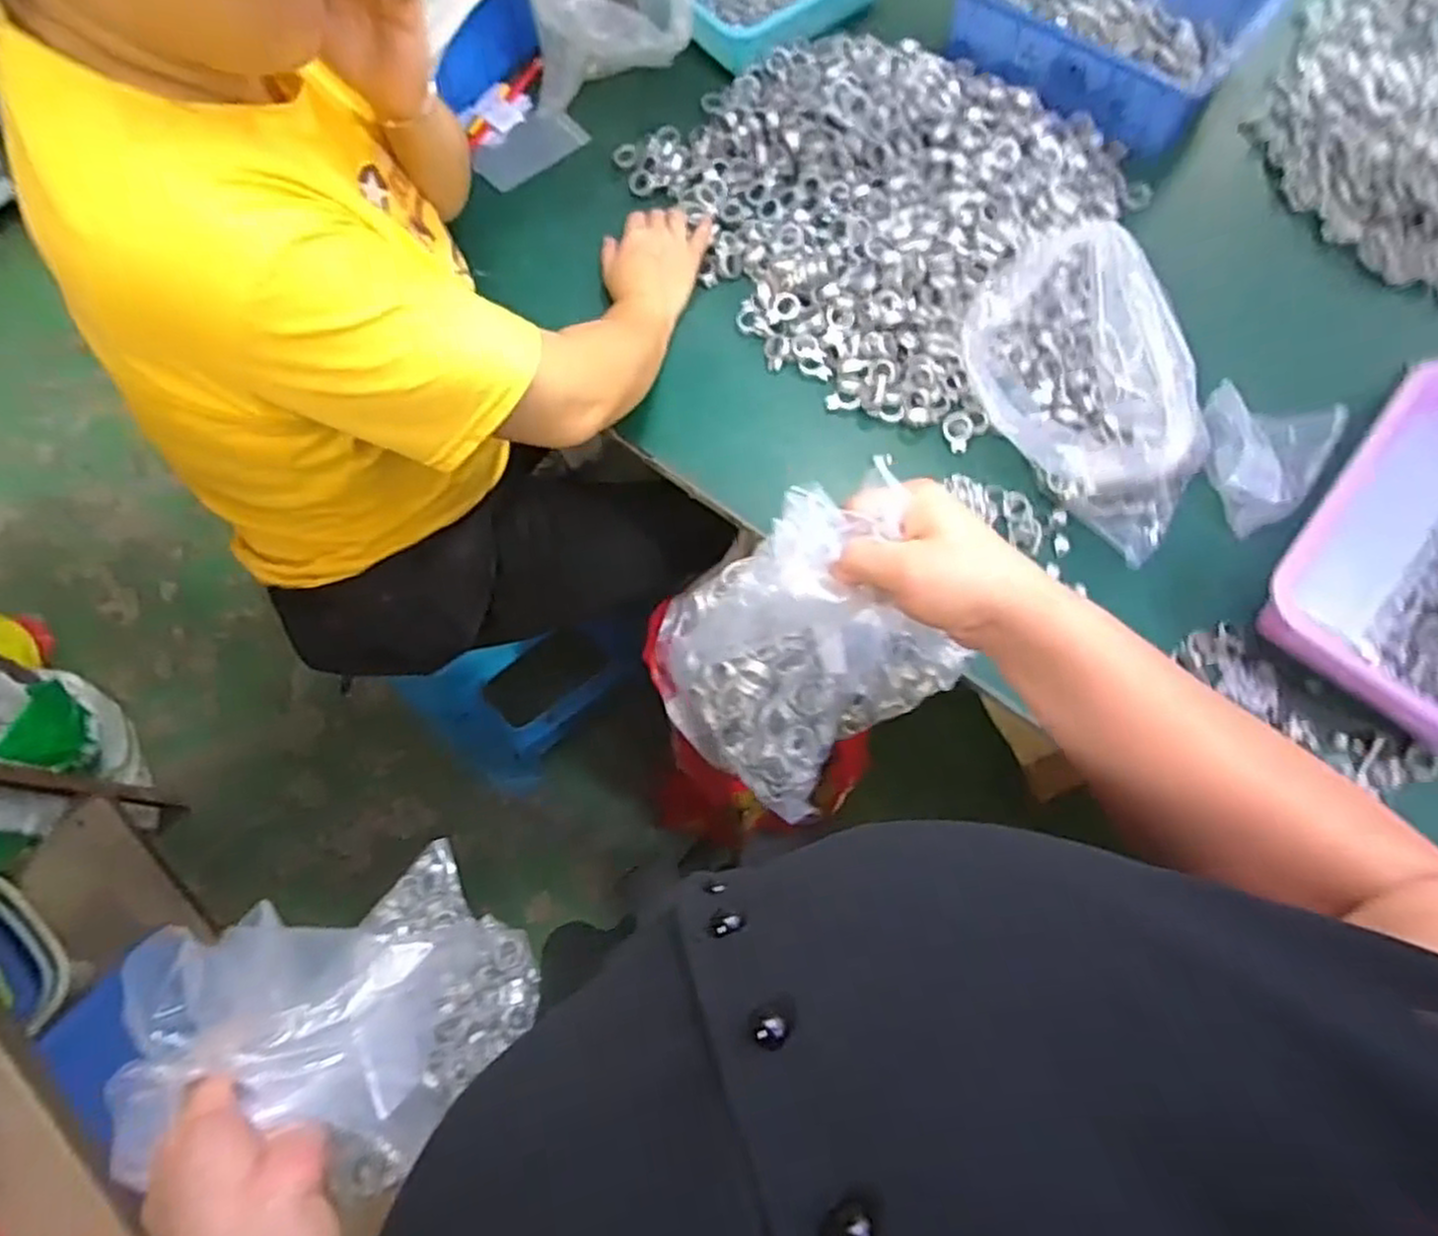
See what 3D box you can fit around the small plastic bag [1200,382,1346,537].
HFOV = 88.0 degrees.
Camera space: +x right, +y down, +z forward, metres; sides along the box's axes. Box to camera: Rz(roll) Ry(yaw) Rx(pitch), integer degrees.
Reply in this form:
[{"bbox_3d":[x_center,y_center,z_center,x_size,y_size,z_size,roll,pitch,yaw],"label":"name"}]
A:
[{"bbox_3d":[0.479,-0.150,0.669,0.104,0.047,0.131,35,75,14],"label":"small plastic bag"}]

